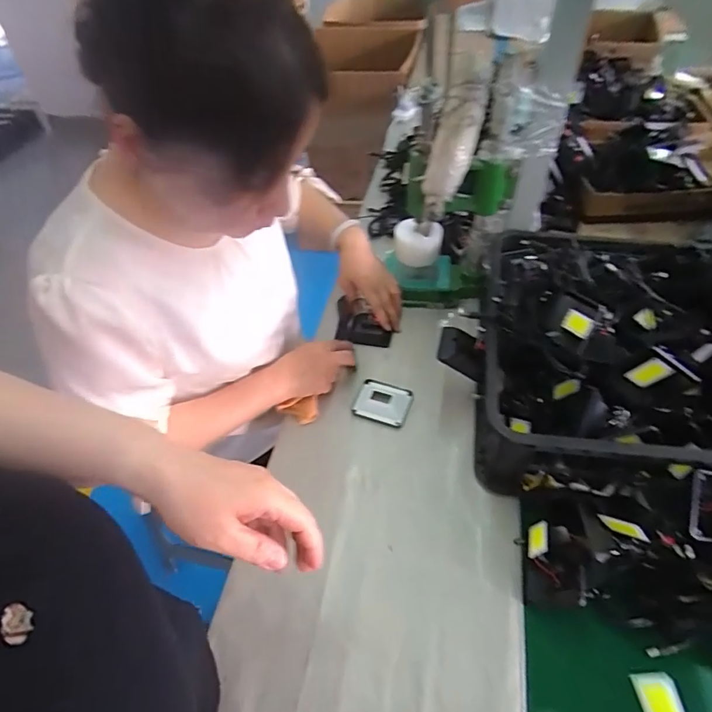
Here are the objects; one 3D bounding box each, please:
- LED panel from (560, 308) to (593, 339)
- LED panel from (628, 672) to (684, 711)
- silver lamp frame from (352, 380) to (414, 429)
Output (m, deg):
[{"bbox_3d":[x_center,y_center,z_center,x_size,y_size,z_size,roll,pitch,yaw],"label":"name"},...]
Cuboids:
[{"bbox_3d":[0.269,-0.038,0.550,0.007,0.024,0.046,14,19,-20],"label":"LED panel"},{"bbox_3d":[0.222,0.257,0.328,0.027,0.006,0.048,-20,77,14],"label":"LED panel"},{"bbox_3d":[0.041,0.066,0.679,0.080,0.012,0.071,17,51,16],"label":"silver lamp frame"}]

